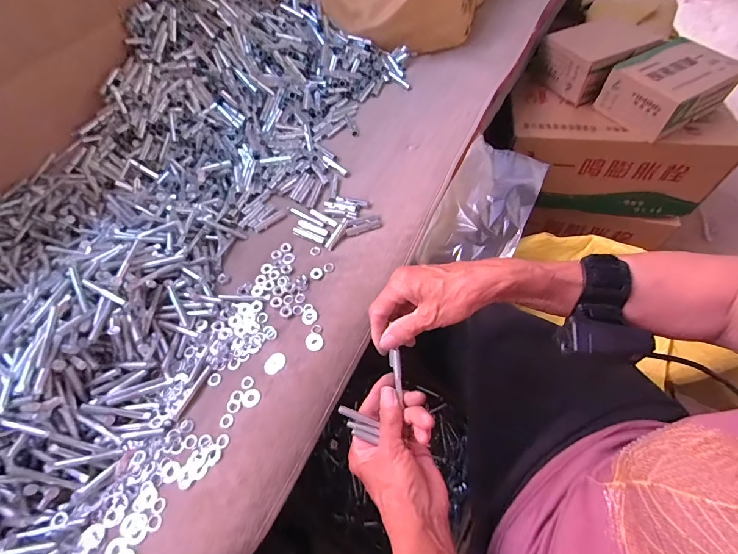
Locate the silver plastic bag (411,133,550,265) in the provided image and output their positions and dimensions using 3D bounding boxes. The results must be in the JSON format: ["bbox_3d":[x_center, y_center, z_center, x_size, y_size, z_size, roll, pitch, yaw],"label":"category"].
[{"bbox_3d":[0.169,-0.102,0.527,0.120,0.051,0.227,24,63,17],"label":"silver plastic bag"}]

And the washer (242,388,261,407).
[{"bbox_3d":[-0.117,0.119,0.356,0.017,0.004,0.018,0,61,0],"label":"washer"}]

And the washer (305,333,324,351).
[{"bbox_3d":[-0.058,0.068,0.381,0.019,0.004,0.021,-22,63,-11],"label":"washer"}]

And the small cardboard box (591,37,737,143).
[{"bbox_3d":[0.529,-0.335,0.642,0.167,0.076,0.136,-23,60,-10],"label":"small cardboard box"}]

